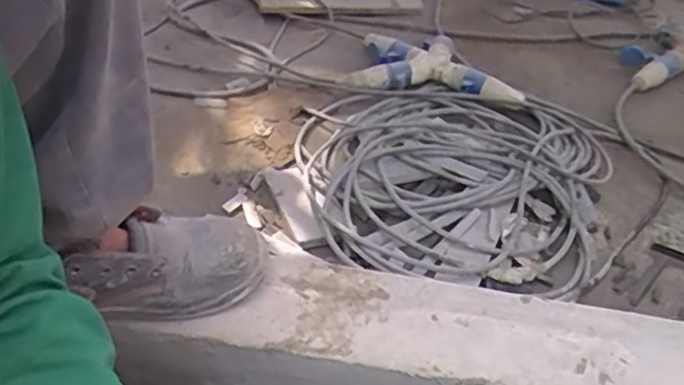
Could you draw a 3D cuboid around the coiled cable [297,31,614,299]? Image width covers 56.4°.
[{"bbox_3d":[0.184,-0.062,1.082,0.513,0.063,0.609,18,42,15],"label":"coiled cable"}]

